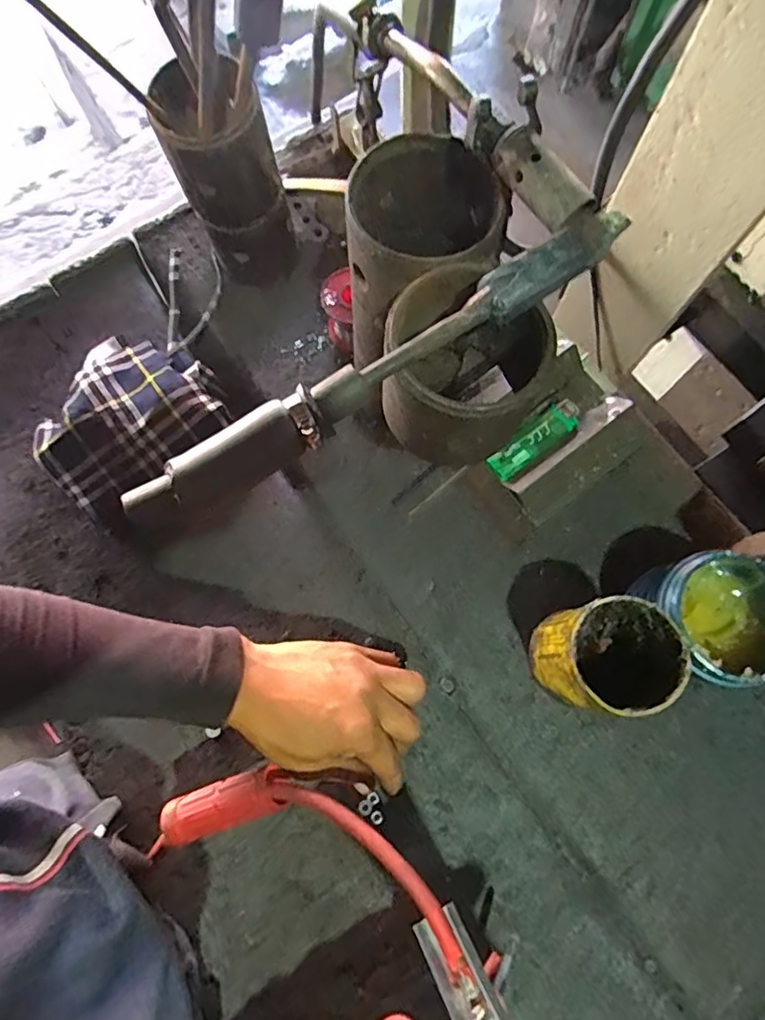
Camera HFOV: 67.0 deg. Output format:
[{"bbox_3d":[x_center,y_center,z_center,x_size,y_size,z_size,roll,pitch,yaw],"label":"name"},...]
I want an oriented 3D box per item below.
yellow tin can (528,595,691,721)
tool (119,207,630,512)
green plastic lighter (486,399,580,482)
[{"bbox_3d":[0.158,0.108,0.421,0.076,0.114,0.072,0,74,1],"label":"yellow tin can"},{"bbox_3d":[0.005,-0.070,0.279,0.273,0.024,0.028,-31,76,-8],"label":"tool"},{"bbox_3d":[0.117,-0.053,0.437,0.080,0.009,0.024,-37,77,-10],"label":"green plastic lighter"}]

